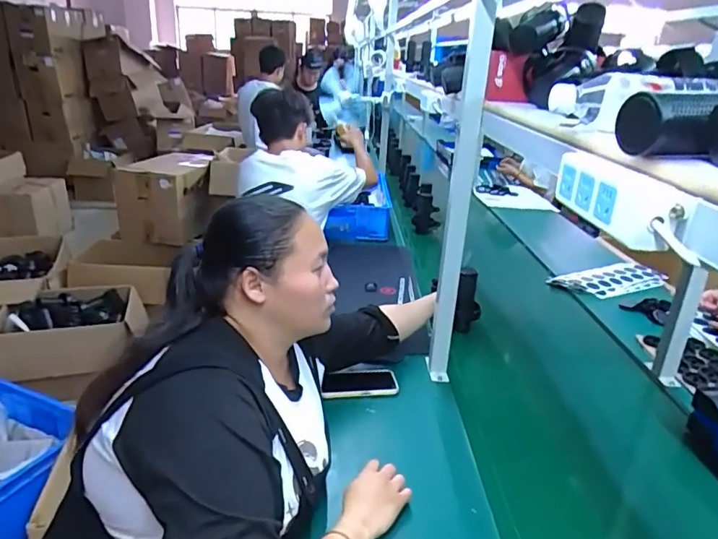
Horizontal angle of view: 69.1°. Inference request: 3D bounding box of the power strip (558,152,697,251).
[{"bbox_3d":[0.230,-0.066,0.475,0.031,0.054,0.167,0,21,-4],"label":"power strip"}]

